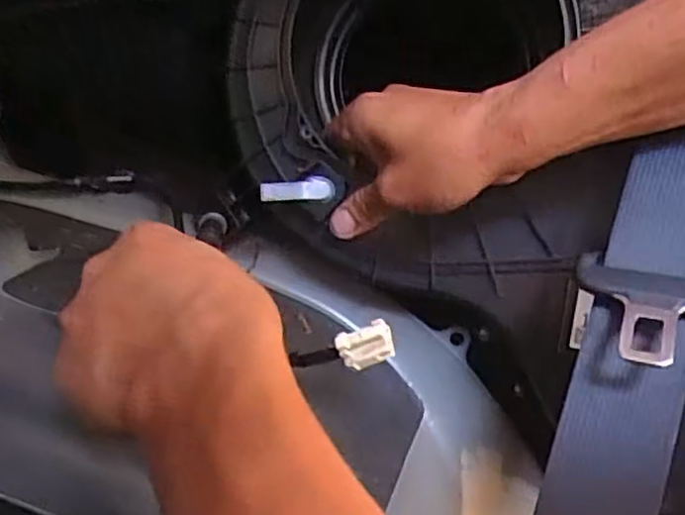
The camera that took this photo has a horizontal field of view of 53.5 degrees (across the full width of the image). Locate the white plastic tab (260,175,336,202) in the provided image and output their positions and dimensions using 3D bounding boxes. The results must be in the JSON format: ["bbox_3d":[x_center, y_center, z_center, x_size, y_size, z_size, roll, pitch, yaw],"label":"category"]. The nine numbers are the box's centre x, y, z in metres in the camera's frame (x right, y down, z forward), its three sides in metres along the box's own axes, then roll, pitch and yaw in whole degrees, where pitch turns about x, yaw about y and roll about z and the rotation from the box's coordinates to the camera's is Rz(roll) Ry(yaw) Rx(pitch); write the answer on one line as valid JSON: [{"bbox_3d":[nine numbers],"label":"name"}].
[{"bbox_3d":[-0.027,-0.040,0.402,0.043,0.015,0.006,-5,5,-14],"label":"white plastic tab"}]

